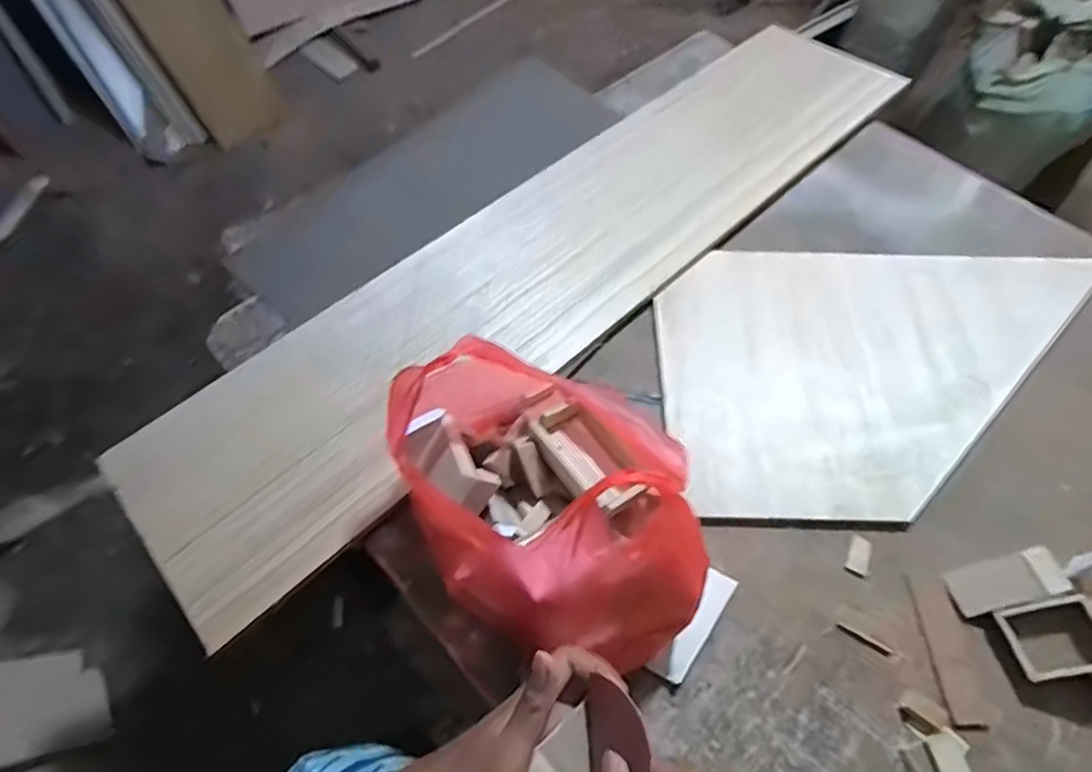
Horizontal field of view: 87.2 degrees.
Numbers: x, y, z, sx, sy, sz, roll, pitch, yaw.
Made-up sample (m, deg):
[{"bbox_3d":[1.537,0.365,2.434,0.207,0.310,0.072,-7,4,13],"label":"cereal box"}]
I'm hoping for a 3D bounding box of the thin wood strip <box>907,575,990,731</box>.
[{"bbox_3d":[0.465,0.302,0.661,0.047,0.009,0.155,4,62,2],"label":"thin wood strip"}]

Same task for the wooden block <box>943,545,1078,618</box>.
[{"bbox_3d":[0.530,0.226,0.661,0.108,0.015,0.051,-32,59,28],"label":"wooden block"}]

